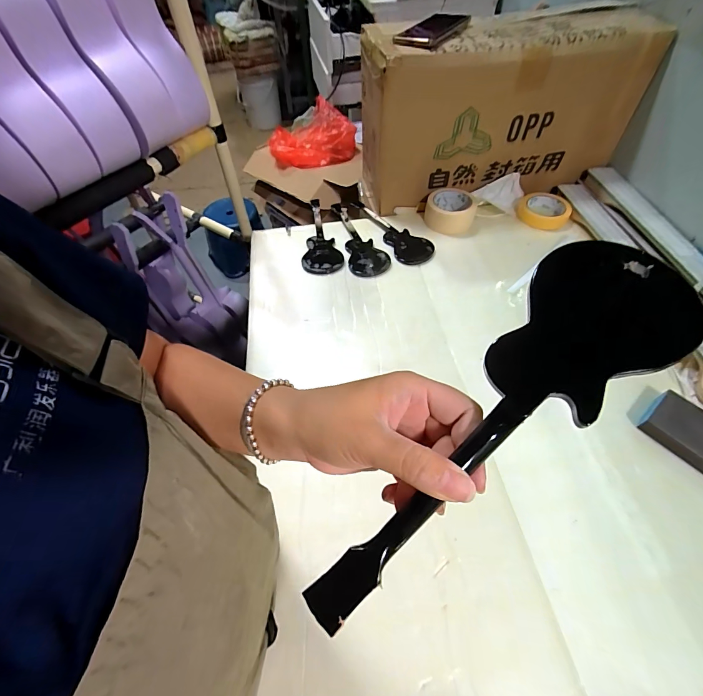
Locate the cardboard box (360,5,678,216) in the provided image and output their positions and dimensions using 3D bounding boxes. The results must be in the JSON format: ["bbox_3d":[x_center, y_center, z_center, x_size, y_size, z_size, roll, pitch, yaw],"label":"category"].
[{"bbox_3d":[0.287,-0.482,0.751,0.516,0.280,0.201,-5,54,-1],"label":"cardboard box"}]

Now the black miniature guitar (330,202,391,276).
[{"bbox_3d":[0.014,-0.228,0.749,0.077,0.017,0.236,-13,54,-7],"label":"black miniature guitar"}]

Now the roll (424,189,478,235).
[{"bbox_3d":[0.210,-0.293,0.772,0.105,0.048,0.102,14,55,13],"label":"roll"}]

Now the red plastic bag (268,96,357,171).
[{"bbox_3d":[-0.119,-0.658,1.119,0.255,0.095,0.244,2,54,4],"label":"red plastic bag"}]

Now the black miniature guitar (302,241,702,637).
[{"bbox_3d":[0.078,0.042,0.179,0.077,0.011,0.244,37,80,26],"label":"black miniature guitar"}]

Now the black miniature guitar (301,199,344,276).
[{"bbox_3d":[-0.063,-0.237,0.763,0.078,0.023,0.230,-5,54,-1],"label":"black miniature guitar"}]

